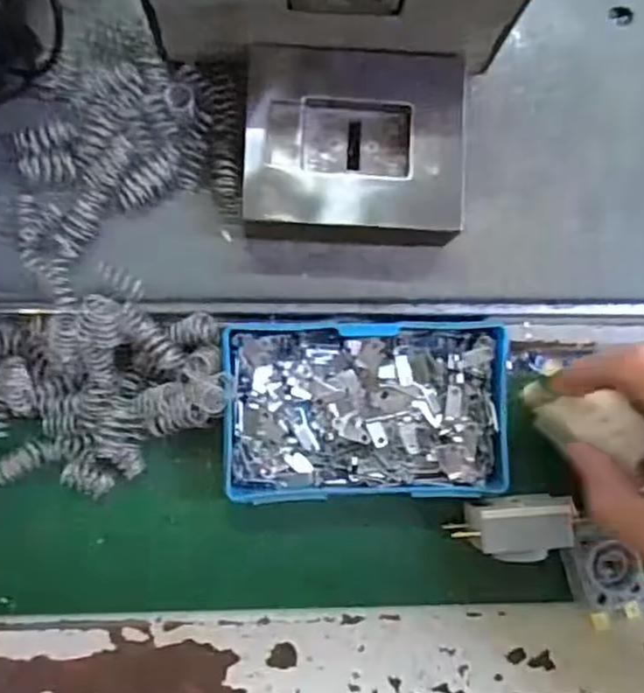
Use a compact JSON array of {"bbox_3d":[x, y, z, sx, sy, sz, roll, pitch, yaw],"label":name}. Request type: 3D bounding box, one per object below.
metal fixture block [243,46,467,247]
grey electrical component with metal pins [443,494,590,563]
[{"bbox_3d":[0.012,-0.074,0.267,0.080,0.026,0.071,2,86,-3],"label":"metal fixture block"},{"bbox_3d":[0.079,0.075,0.285,0.049,0.015,0.025,-7,87,-4],"label":"grey electrical component with metal pins"}]

